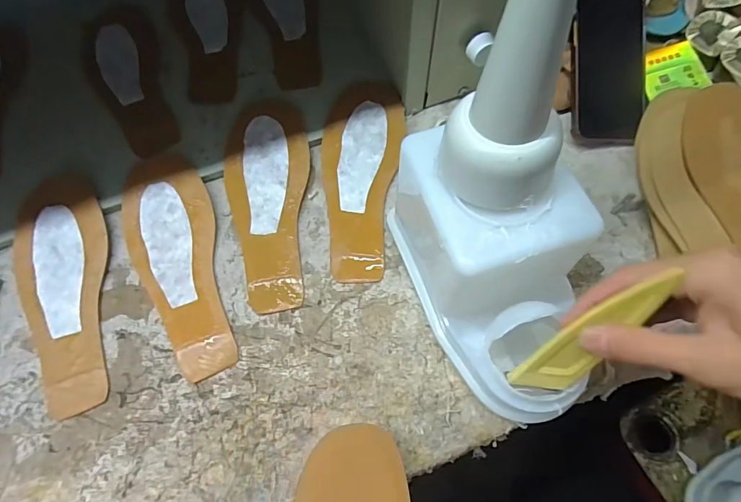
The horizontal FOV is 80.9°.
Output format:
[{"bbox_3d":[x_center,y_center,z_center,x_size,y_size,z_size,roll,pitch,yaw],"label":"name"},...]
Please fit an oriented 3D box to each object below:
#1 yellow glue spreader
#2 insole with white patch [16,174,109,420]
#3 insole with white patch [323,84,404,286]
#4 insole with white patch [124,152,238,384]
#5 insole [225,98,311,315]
[{"bbox_3d":[0.136,0.054,0.265,0.037,0.120,0.006,25,39,-8],"label":"yellow glue spreader"},{"bbox_3d":[-0.263,0.029,0.369,0.070,0.010,0.212,-14,69,-6],"label":"insole with white patch"},{"bbox_3d":[-0.011,-0.073,0.411,0.074,0.011,0.205,5,69,1],"label":"insole with white patch"},{"bbox_3d":[-0.172,0.006,0.384,0.073,0.008,0.215,-16,71,-8],"label":"insole with white patch"},{"bbox_3d":[-0.096,-0.053,0.403,0.075,0.009,0.215,-3,69,-2],"label":"insole"}]

